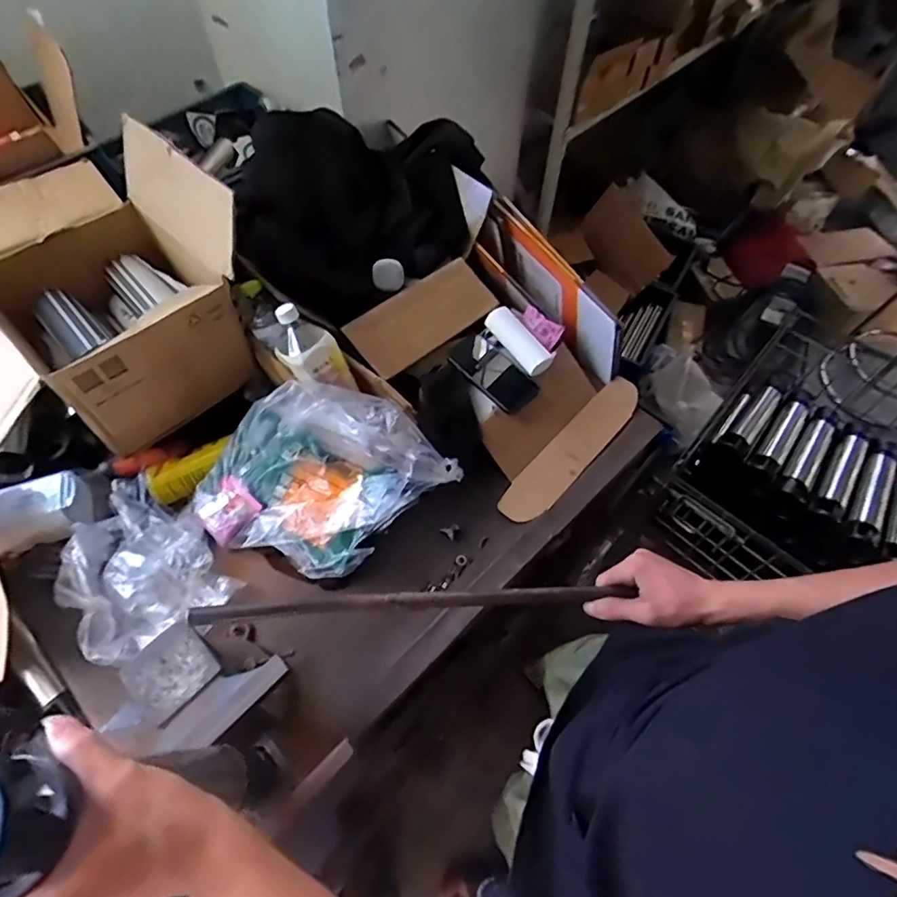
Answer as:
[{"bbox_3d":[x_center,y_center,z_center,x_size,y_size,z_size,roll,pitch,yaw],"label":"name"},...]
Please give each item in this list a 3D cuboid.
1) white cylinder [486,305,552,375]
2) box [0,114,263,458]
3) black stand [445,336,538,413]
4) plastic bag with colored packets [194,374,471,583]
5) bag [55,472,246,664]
[{"bbox_3d":[0.125,-0.190,0.954,0.056,0.039,0.146,-32,64,-19],"label":"white cylinder"},{"bbox_3d":[-0.563,-0.240,0.810,0.415,0.268,0.408,-38,66,-22],"label":"box"},{"bbox_3d":[0.073,-0.136,0.945,0.083,0.023,0.170,-39,67,-12],"label":"black stand"},{"bbox_3d":[-0.195,0.031,0.795,0.348,0.163,0.257,-32,64,-19],"label":"plastic bag with colored packets"},{"bbox_3d":[-0.458,0.159,0.778,0.186,0.070,0.260,-38,66,-21],"label":"bag"}]

